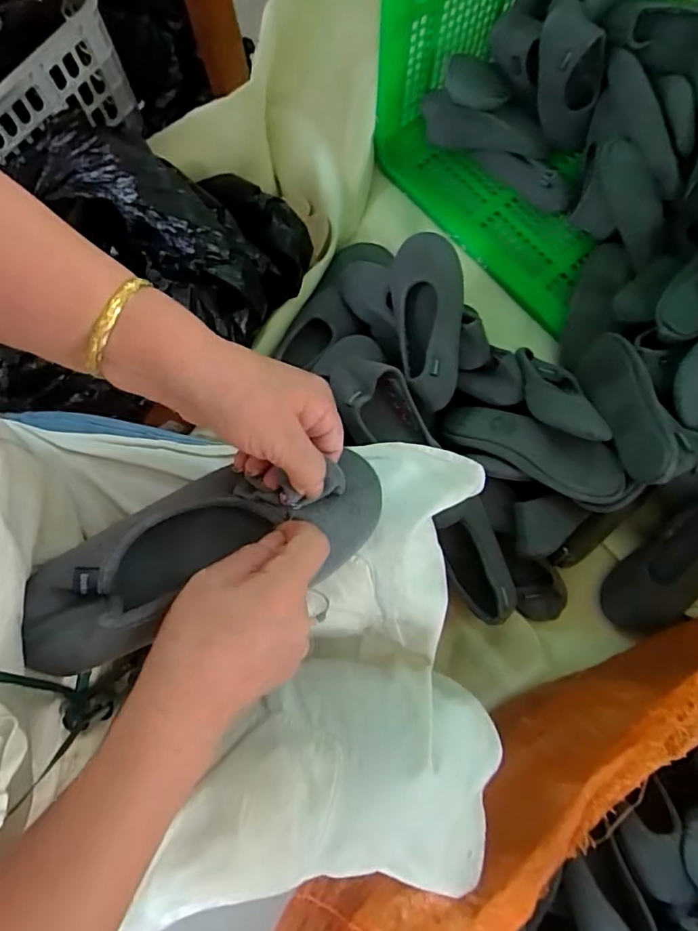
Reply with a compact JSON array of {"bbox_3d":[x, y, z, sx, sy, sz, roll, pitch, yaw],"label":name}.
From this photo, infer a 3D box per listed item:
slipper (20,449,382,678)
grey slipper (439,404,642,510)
[{"bbox_3d":[-0.087,0.049,0.340,0.225,0.044,0.085,-21,78,-16],"label":"slipper"},{"bbox_3d":[0.252,-0.014,0.711,0.257,0.058,0.078,26,79,6],"label":"grey slipper"}]

